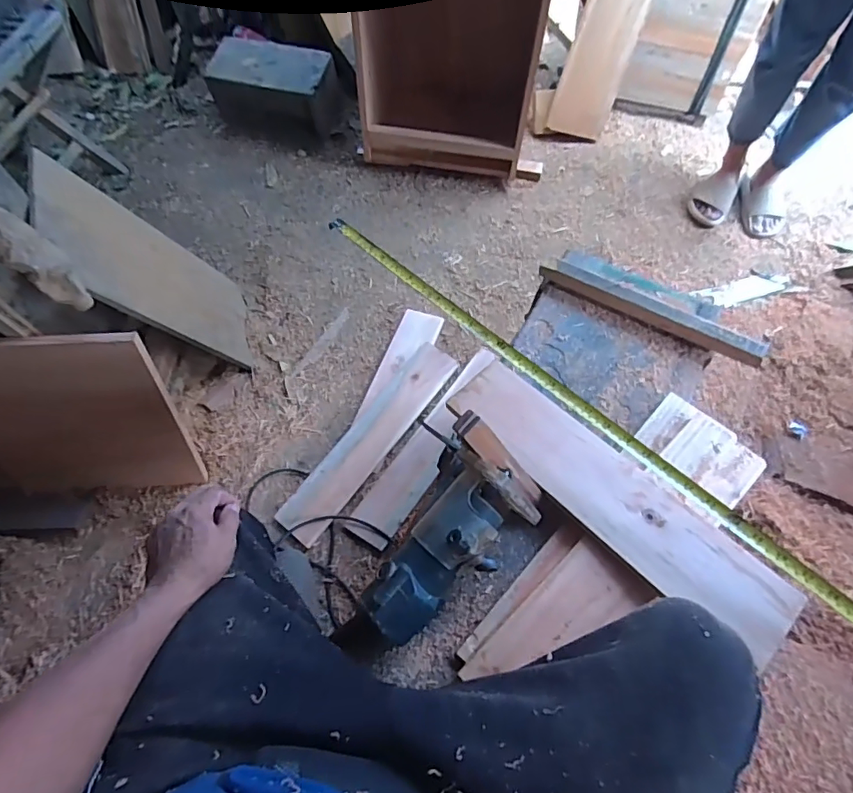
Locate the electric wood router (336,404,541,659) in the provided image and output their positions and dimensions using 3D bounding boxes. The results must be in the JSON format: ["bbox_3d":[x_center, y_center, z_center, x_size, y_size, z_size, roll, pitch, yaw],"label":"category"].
[{"bbox_3d":[0.014,0.163,0.557,0.137,0.109,0.264,34,82,14],"label":"electric wood router"}]

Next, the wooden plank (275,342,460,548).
[{"bbox_3d":[-0.120,0.092,1.159,0.106,0.034,0.530,34,67,14],"label":"wooden plank"}]

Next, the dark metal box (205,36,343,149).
[{"bbox_3d":[-0.457,-0.929,1.554,0.385,0.198,0.183,12,60,5],"label":"dark metal box"}]

